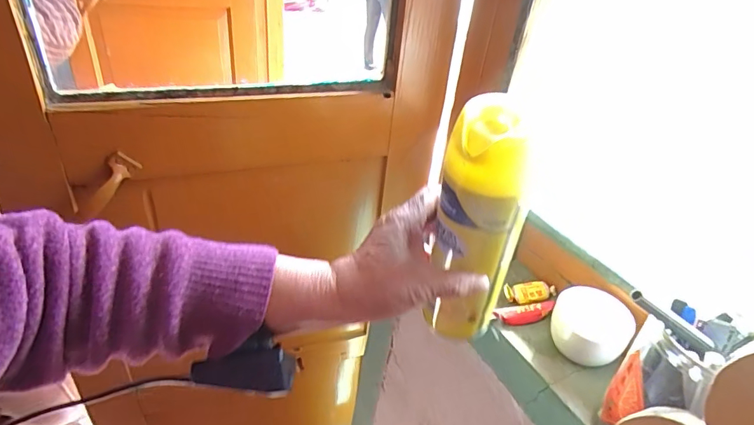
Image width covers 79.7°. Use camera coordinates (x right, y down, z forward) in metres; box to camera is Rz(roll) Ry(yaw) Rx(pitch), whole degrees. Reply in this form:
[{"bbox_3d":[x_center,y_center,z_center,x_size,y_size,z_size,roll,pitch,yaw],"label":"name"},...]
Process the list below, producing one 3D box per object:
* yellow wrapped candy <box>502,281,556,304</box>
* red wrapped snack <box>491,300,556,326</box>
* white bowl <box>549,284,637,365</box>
[{"bbox_3d":[0.173,0.090,0.509,0.058,0.011,0.023,-3,35,-12],"label":"yellow wrapped candy"},{"bbox_3d":[0.159,0.108,0.486,0.078,0.013,0.020,-8,36,-19],"label":"red wrapped snack"},{"bbox_3d":[0.213,0.110,0.447,0.070,0.049,0.070,4,34,-3],"label":"white bowl"}]

